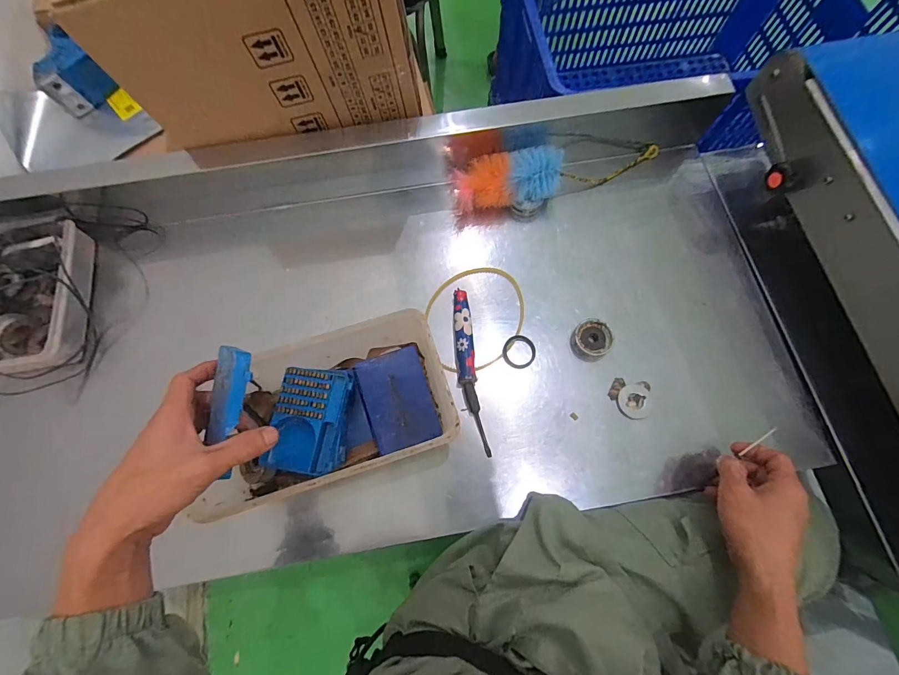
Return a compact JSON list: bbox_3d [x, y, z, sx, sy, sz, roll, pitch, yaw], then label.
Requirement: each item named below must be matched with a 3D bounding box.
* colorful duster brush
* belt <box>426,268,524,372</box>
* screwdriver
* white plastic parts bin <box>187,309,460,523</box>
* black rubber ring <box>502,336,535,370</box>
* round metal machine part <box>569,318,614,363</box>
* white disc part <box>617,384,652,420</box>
[{"bbox_3d":[0.160,-0.236,0.548,0.314,0.053,0.072,-10,74,-3],"label":"colorful duster brush"},{"bbox_3d":[0.038,-0.027,0.512,0.128,0.009,0.132,0,73,0],"label":"belt"},{"bbox_3d":[0.023,0.038,0.490,0.025,0.024,0.207,-7,74,-2],"label":"screwdriver"},{"bbox_3d":[-0.135,0.084,0.428,0.248,0.088,0.143,-18,74,-5],"label":"white plastic parts bin"},{"bbox_3d":[0.090,0.018,0.502,0.043,0.008,0.043,0,73,0],"label":"black rubber ring"},{"bbox_3d":[0.181,0.003,0.499,0.052,0.014,0.051,0,73,0],"label":"round metal machine part"},{"bbox_3d":[0.226,0.078,0.479,0.039,0.006,0.041,-7,74,-2],"label":"white disc part"}]

